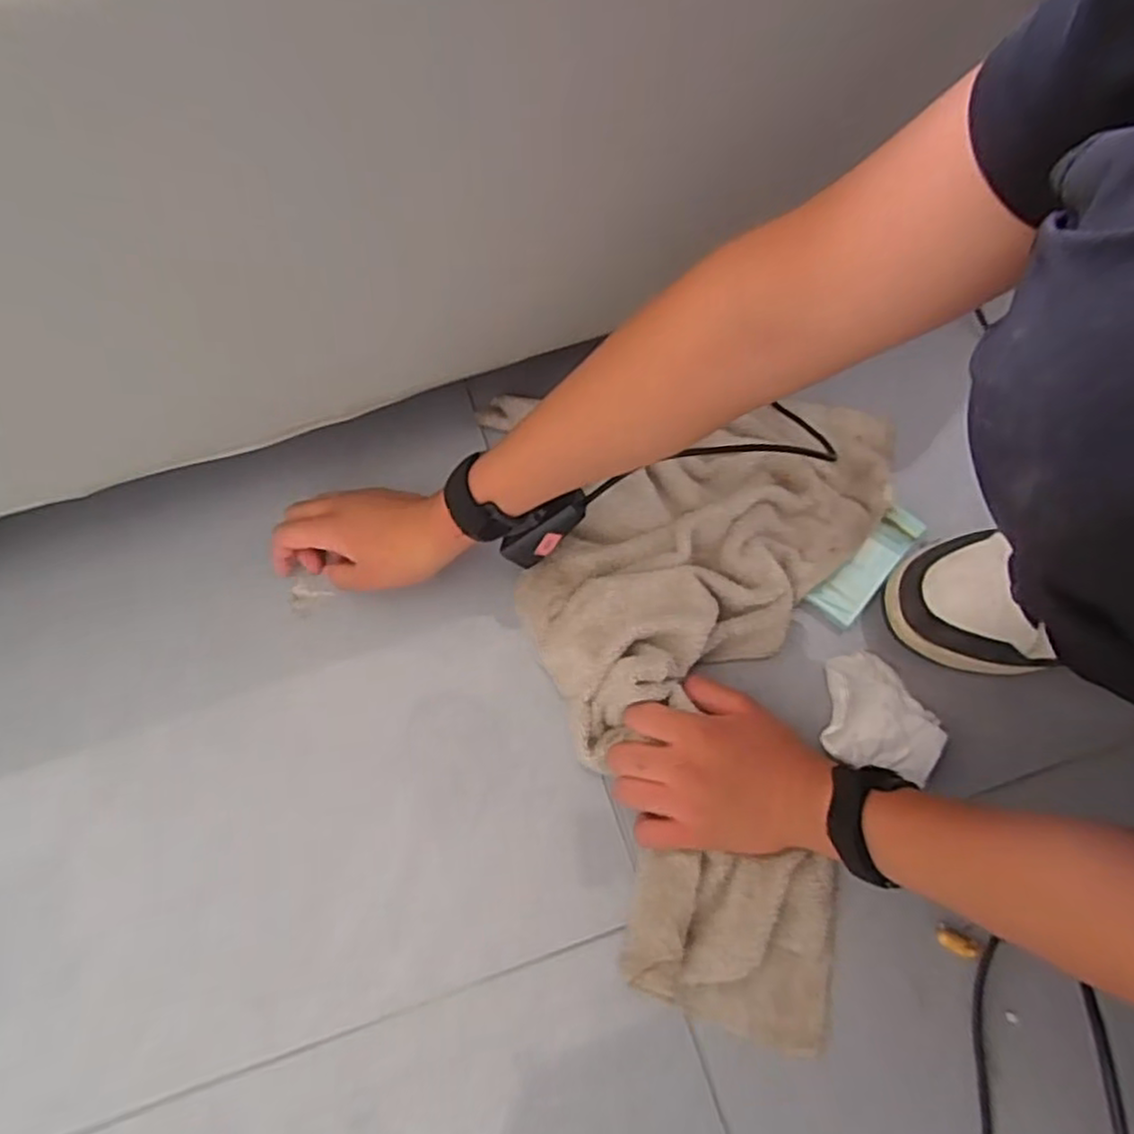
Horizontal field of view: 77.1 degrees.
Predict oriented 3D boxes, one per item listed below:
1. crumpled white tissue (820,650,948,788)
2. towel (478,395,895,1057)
[{"bbox_3d":[0.227,0.103,0.511,0.082,0.028,0.083,15,69,9],"label":"crumpled white tissue"},{"bbox_3d":[0.108,0.071,0.511,0.286,0.054,0.454,0,68,2],"label":"towel"}]

